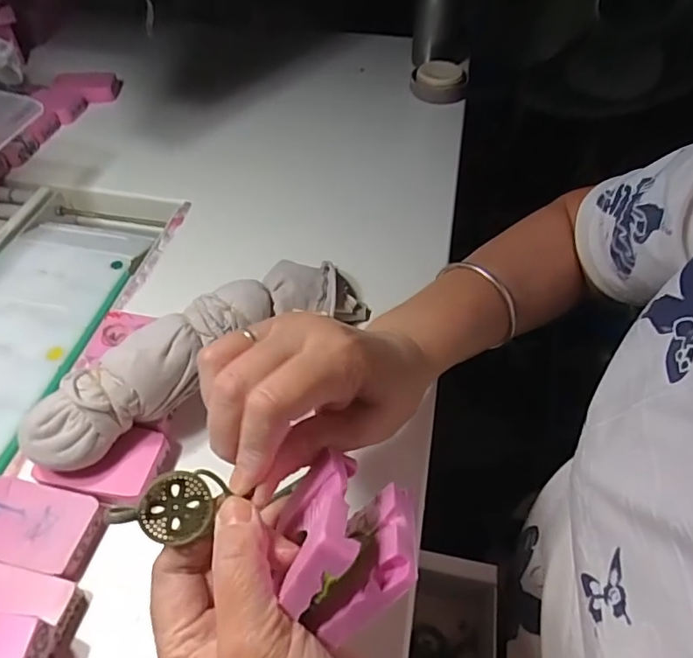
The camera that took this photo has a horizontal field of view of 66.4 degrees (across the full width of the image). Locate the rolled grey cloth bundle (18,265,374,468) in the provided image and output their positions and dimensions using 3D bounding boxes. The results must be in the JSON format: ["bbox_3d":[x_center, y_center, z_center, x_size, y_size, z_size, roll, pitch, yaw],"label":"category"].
[{"bbox_3d":[-0.093,0.006,0.363,0.247,0.057,0.071,-32,58,-24],"label":"rolled grey cloth bundle"}]

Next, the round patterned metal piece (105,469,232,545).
[{"bbox_3d":[-0.071,0.074,0.219,0.041,0.007,0.030,-32,99,-19],"label":"round patterned metal piece"}]

